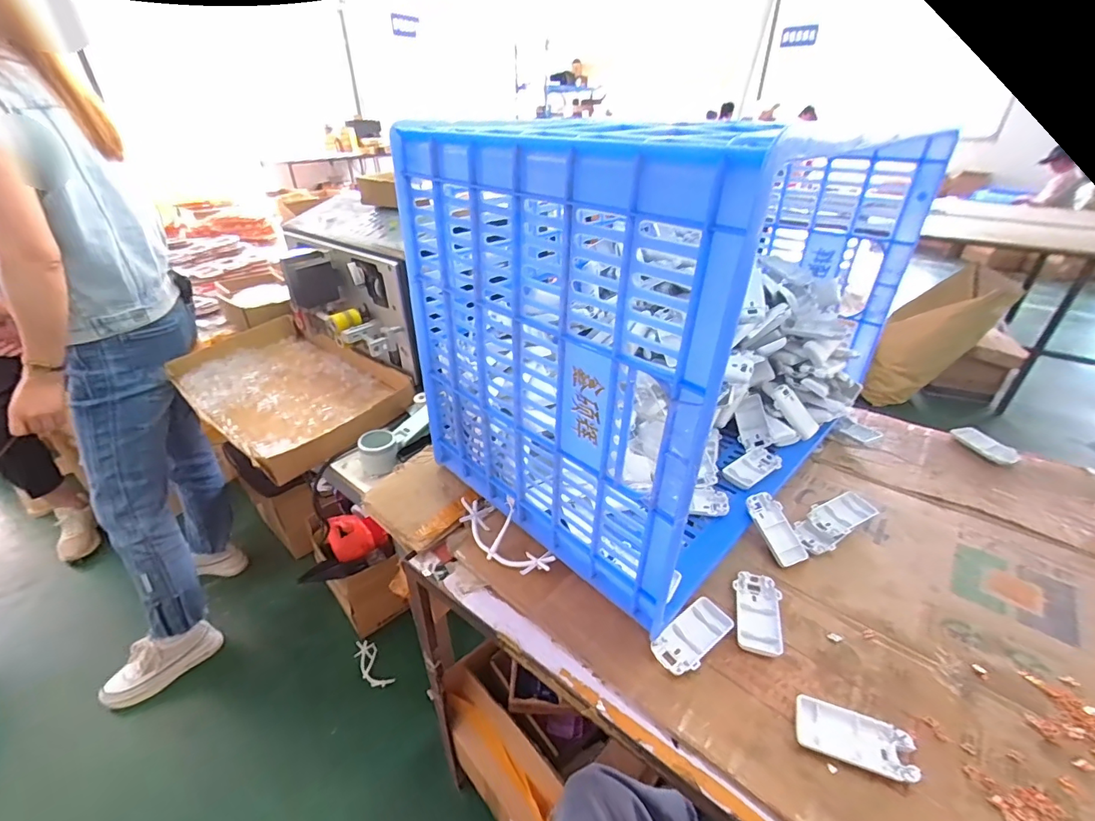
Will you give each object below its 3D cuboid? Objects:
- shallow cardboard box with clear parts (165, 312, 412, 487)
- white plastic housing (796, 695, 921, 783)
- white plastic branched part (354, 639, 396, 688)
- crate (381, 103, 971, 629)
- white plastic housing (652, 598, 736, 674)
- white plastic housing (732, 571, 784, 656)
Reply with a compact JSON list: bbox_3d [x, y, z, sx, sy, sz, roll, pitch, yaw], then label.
[{"bbox_3d":[-0.536,-0.057,0.970,0.558,0.055,0.310,25,40,34],"label":"shallow cardboard box with clear parts"},{"bbox_3d":[0.285,0.305,0.437,0.094,0.014,0.045,15,35,21],"label":"white plastic housing"},{"bbox_3d":[-0.445,0.644,1.191,0.054,0.031,0.143,-25,40,-33],"label":"white plastic branched part"},{"bbox_3d":[0.208,-0.136,0.698,0.662,0.470,0.410,-27,42,-35],"label":"crate"},{"bbox_3d":[0.161,0.251,0.523,0.093,0.019,0.049,-25,40,-33],"label":"white plastic housing"},{"bbox_3d":[0.243,0.232,0.543,0.048,0.018,0.096,10,34,15],"label":"white plastic housing"}]

